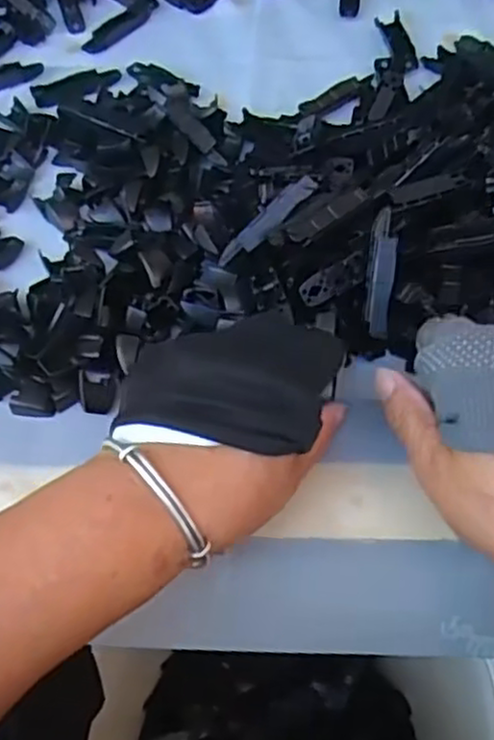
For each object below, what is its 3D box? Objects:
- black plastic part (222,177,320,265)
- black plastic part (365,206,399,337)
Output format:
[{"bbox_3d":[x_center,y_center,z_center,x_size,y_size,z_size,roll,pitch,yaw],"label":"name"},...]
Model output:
[{"bbox_3d":[0.011,-0.078,0.384,0.063,0.005,0.012,-41,60,3],"label":"black plastic part"},{"bbox_3d":[0.068,-0.048,0.368,0.014,0.007,0.063,3,98,7],"label":"black plastic part"}]

